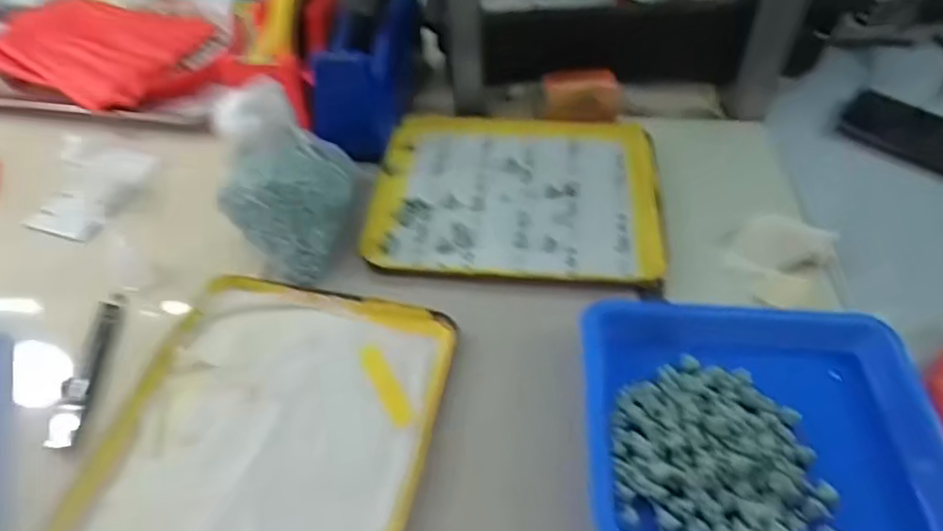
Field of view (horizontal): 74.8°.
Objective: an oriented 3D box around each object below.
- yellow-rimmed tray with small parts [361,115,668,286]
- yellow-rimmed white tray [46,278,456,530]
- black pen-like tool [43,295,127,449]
[{"bbox_3d":[0.043,-0.077,0.565,0.248,0.013,0.222,5,49,6],"label":"yellow-rimmed tray with small parts"},{"bbox_3d":[-0.133,0.114,0.398,0.203,0.015,0.243,9,49,8],"label":"yellow-rimmed white tray"},{"bbox_3d":[-0.276,0.070,0.444,0.024,0.007,0.133,-8,49,-5],"label":"black pen-like tool"}]

